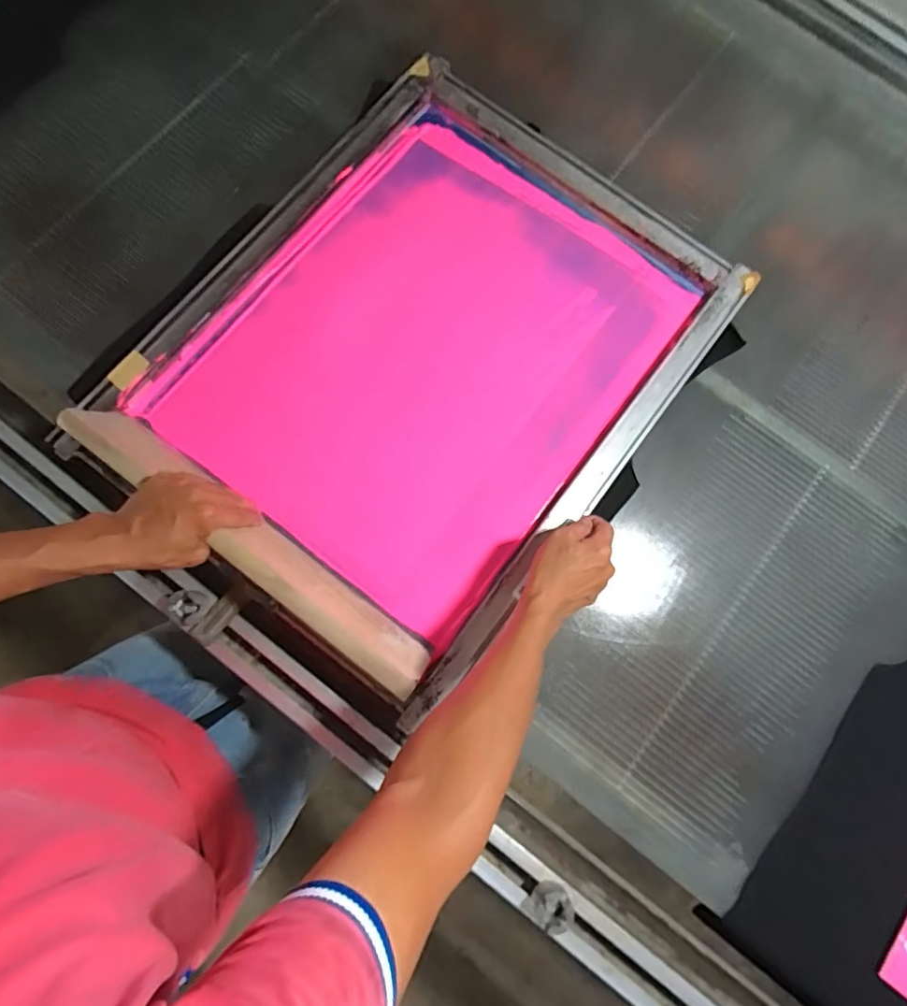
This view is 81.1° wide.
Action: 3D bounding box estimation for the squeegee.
[{"bbox_3d":[-0.212,0.047,0.557,0.438,0.085,0.057,38,79,3],"label":"squeegee"}]

